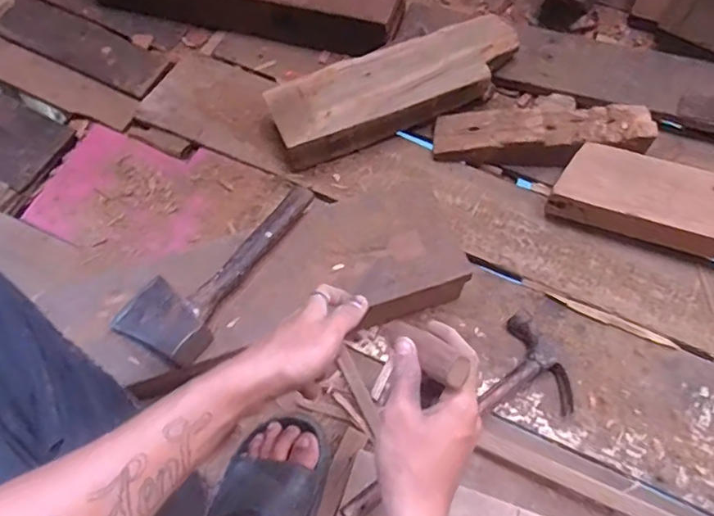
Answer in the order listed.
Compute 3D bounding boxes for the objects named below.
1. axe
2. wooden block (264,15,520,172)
[{"bbox_3d":[-0.167,-0.002,0.645,0.112,0.033,0.248,27,69,14],"label":"axe"},{"bbox_3d":[0.061,-0.245,0.801,0.371,0.073,0.113,-23,67,-8],"label":"wooden block"}]

